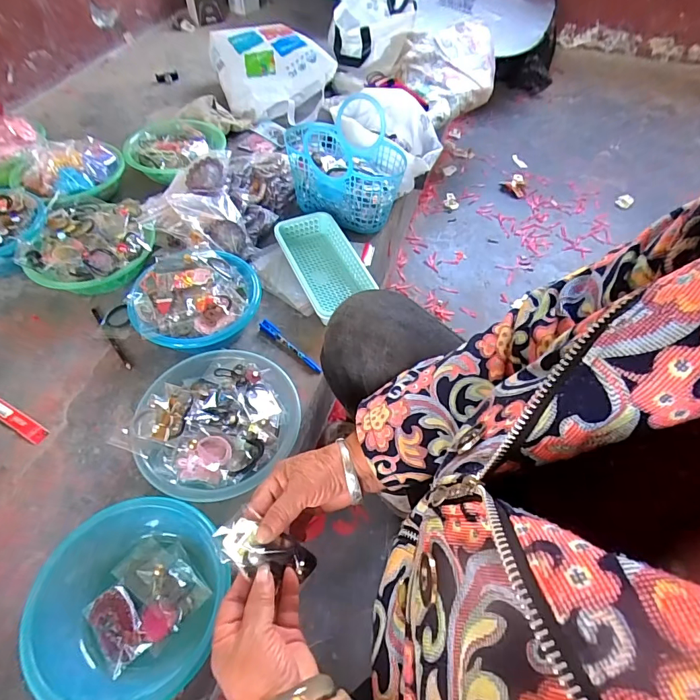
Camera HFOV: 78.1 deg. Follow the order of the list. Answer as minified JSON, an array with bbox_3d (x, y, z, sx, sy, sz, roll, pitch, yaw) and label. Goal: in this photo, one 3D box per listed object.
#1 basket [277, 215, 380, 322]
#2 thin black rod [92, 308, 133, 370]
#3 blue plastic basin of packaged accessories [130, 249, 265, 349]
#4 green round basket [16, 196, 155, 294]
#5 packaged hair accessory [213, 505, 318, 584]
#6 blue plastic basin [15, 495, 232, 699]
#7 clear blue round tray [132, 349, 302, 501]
[{"bbox_3d":[-0.049,-0.176,0.897,0.135,0.052,0.274,-21,57,-16],"label":"basket"},{"bbox_3d":[-0.445,-0.023,0.803,0.010,0.004,0.175,-33,61,-22],"label":"thin black rod"},{"bbox_3d":[-0.283,-0.084,0.802,0.210,0.085,0.220,1,54,-1],"label":"blue plastic basin of packaged accessories"},{"bbox_3d":[-0.523,-0.206,0.883,0.230,0.095,0.256,-20,57,-15],"label":"green round basket"},{"bbox_3d":[-0.073,0.177,0.387,0.092,0.016,0.039,22,54,-10],"label":"packaged hair accessory"},{"bbox_3d":[-0.272,0.309,0.530,0.192,0.075,0.217,-7,55,-7],"label":"blue plastic basin"},{"bbox_3d":[-0.200,0.112,0.669,0.219,0.081,0.238,1,54,-1],"label":"clear blue round tray"}]

